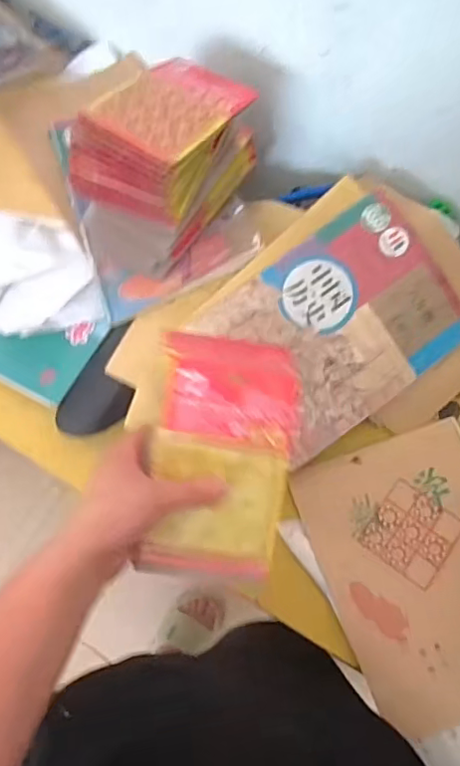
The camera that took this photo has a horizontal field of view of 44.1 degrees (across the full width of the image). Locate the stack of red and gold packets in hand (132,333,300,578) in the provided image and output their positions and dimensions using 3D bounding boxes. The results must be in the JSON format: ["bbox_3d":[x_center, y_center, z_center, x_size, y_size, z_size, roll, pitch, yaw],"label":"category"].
[{"bbox_3d":[-0.006,0.056,0.431,0.102,0.022,0.177,7,85,-5],"label":"stack of red and gold packets in hand"}]

